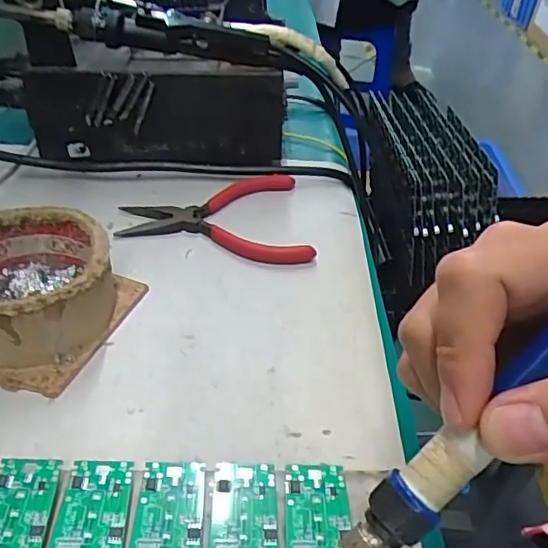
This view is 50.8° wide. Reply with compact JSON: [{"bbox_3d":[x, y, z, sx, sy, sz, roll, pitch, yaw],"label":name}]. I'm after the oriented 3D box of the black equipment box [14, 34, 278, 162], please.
[{"bbox_3d":[-0.083,-0.112,0.409,0.175,0.076,0.037,9,40,3],"label":"black equipment box"}]

